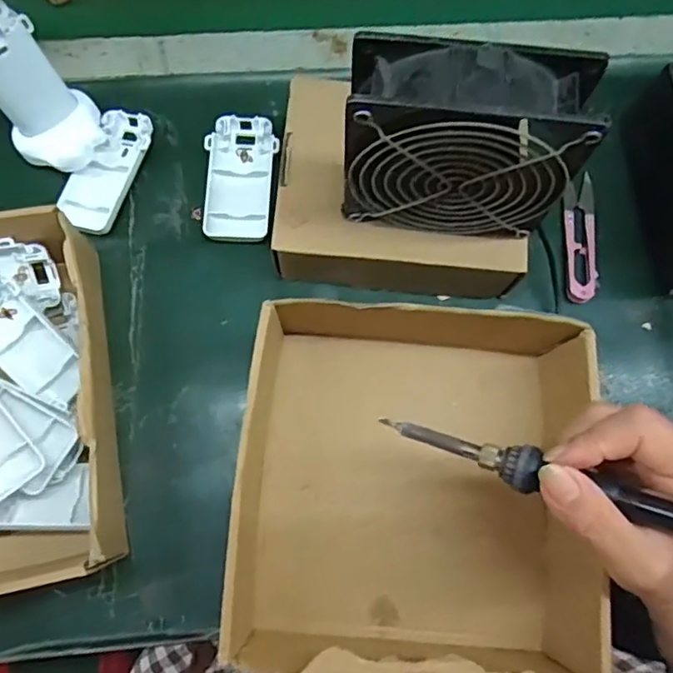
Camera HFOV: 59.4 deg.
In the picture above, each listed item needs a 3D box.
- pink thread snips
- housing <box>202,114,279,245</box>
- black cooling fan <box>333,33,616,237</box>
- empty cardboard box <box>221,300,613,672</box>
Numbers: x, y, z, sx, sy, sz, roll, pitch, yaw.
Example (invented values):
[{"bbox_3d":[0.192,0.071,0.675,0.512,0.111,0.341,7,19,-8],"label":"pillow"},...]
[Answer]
[{"bbox_3d":[0.181,-0.074,0.432,0.023,0.008,0.103,5,76,0],"label":"pink thread snips"},{"bbox_3d":[-0.071,-0.115,0.431,0.049,0.012,0.094,5,76,-1],"label":"housing"},{"bbox_3d":[0.064,-0.103,0.322,0.117,0.114,0.049,4,76,-1],"label":"black cooling fan"},{"bbox_3d":[0.051,0.092,0.358,0.226,0.060,0.224,3,76,-1],"label":"empty cardboard box"}]

